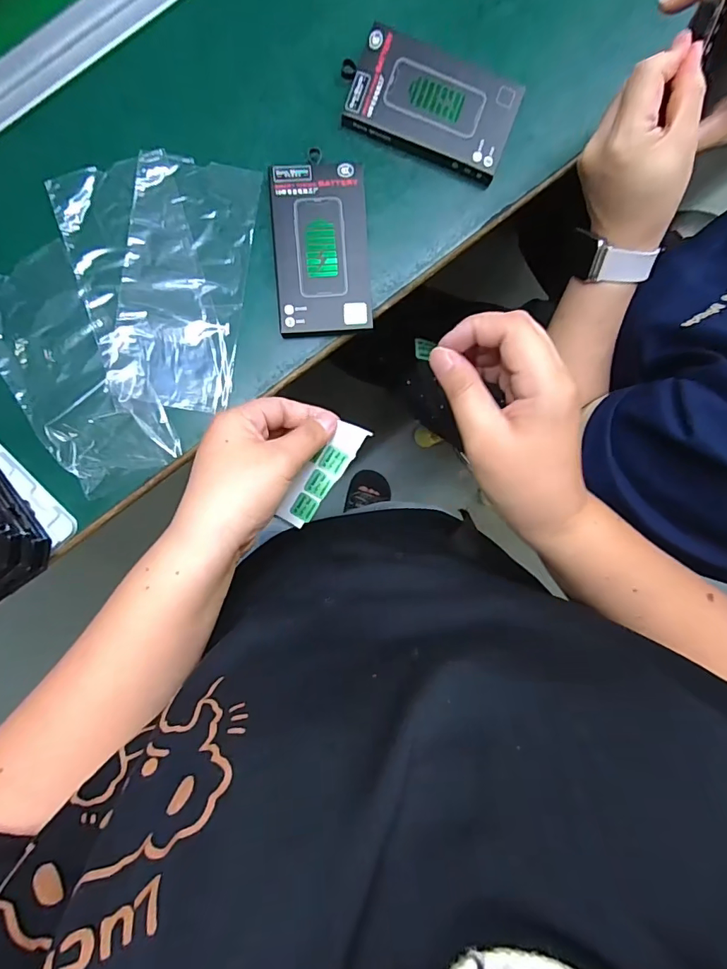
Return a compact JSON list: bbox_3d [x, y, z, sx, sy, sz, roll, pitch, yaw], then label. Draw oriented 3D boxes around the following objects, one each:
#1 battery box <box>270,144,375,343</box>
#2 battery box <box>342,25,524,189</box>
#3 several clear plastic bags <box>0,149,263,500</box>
[{"bbox_3d":[-0.035,-0.196,0.386,0.077,0.016,0.137,-4,92,-3],"label":"battery box"},{"bbox_3d":[0.054,-0.315,0.383,0.138,0.012,0.086,17,91,-3],"label":"battery box"},{"bbox_3d":[-0.183,-0.148,0.391,0.249,0.006,0.215,-32,94,-3],"label":"several clear plastic bags"}]

